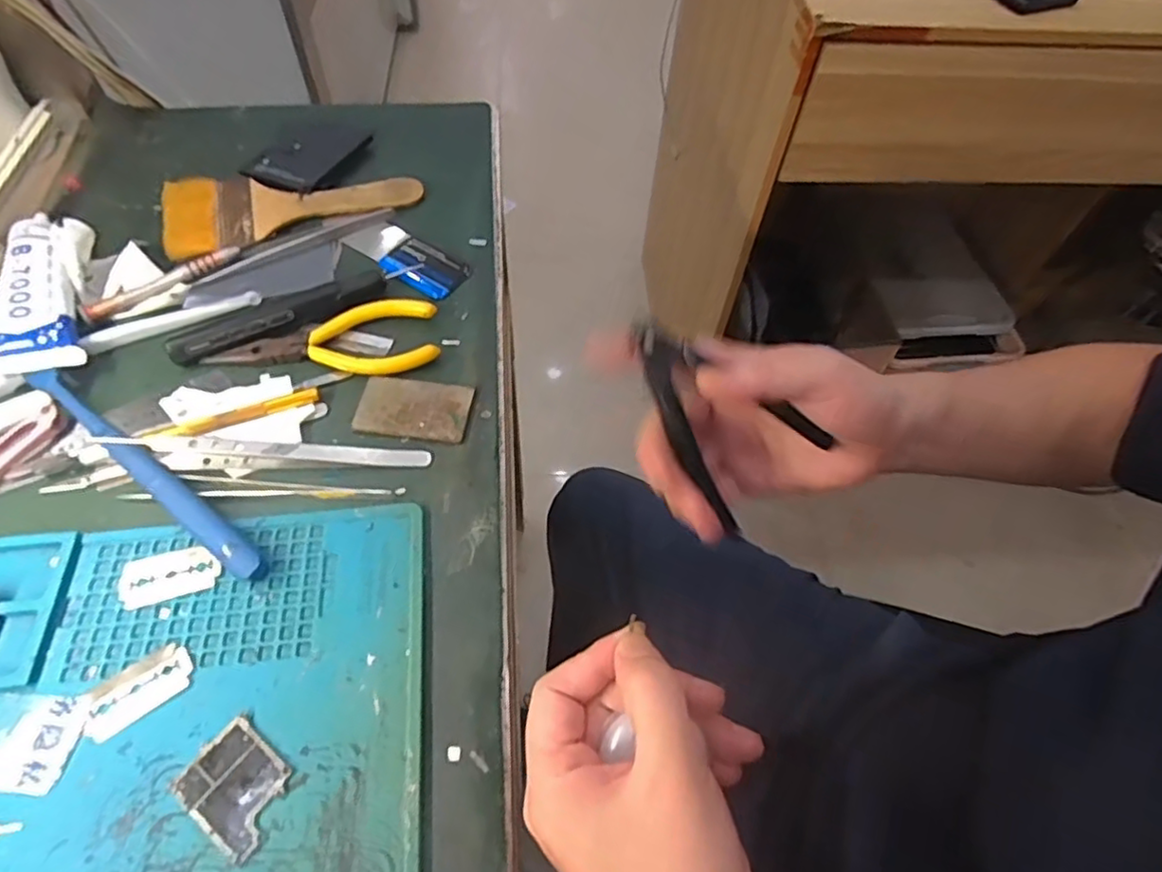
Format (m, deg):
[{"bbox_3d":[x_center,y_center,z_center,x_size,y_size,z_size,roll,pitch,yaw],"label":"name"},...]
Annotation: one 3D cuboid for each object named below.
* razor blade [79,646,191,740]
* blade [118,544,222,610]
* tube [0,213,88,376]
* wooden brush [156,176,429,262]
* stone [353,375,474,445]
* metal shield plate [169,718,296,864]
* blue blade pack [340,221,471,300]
[{"bbox_3d":[-0.183,0.106,0.263,0.041,0.004,0.019,-32,64,-21],"label":"razor blade"},{"bbox_3d":[-0.189,0.063,0.292,0.042,0.004,0.025,-15,59,-12],"label":"blade"},{"bbox_3d":[-0.310,-0.078,0.361,0.042,0.025,0.111,-18,60,-14],"label":"tube"},{"bbox_3d":[-0.194,-0.162,0.430,0.161,0.012,0.069,-18,60,-14],"label":"wooden brush"},{"bbox_3d":[-0.091,-0.016,0.350,0.060,0.004,0.038,6,57,1],"label":"stone"},{"bbox_3d":[-0.133,0.135,0.247,0.041,0.004,0.033,32,61,16],"label":"metal shield plate"},{"bbox_3d":[-0.113,-0.116,0.413,0.081,0.007,0.039,32,61,17],"label":"blue blade pack"}]

